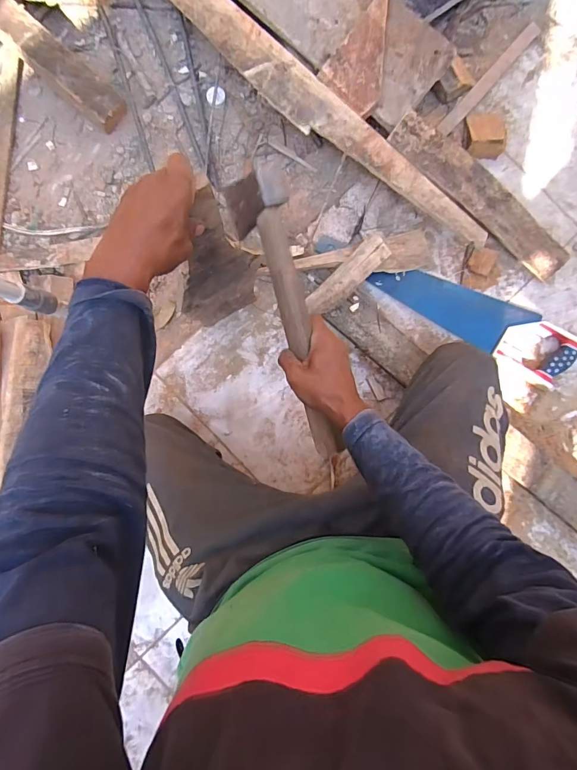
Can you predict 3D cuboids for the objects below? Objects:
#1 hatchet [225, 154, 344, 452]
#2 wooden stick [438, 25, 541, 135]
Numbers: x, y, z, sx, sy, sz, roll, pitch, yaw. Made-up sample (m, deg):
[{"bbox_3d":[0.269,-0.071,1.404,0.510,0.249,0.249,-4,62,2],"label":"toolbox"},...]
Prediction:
[{"bbox_3d":[0.003,-0.071,0.475,0.061,0.082,0.333,-16,102,1],"label":"hatchet"},{"bbox_3d":[0.393,-0.599,0.781,0.028,0.007,0.288,42,88,-7],"label":"wooden stick"}]

